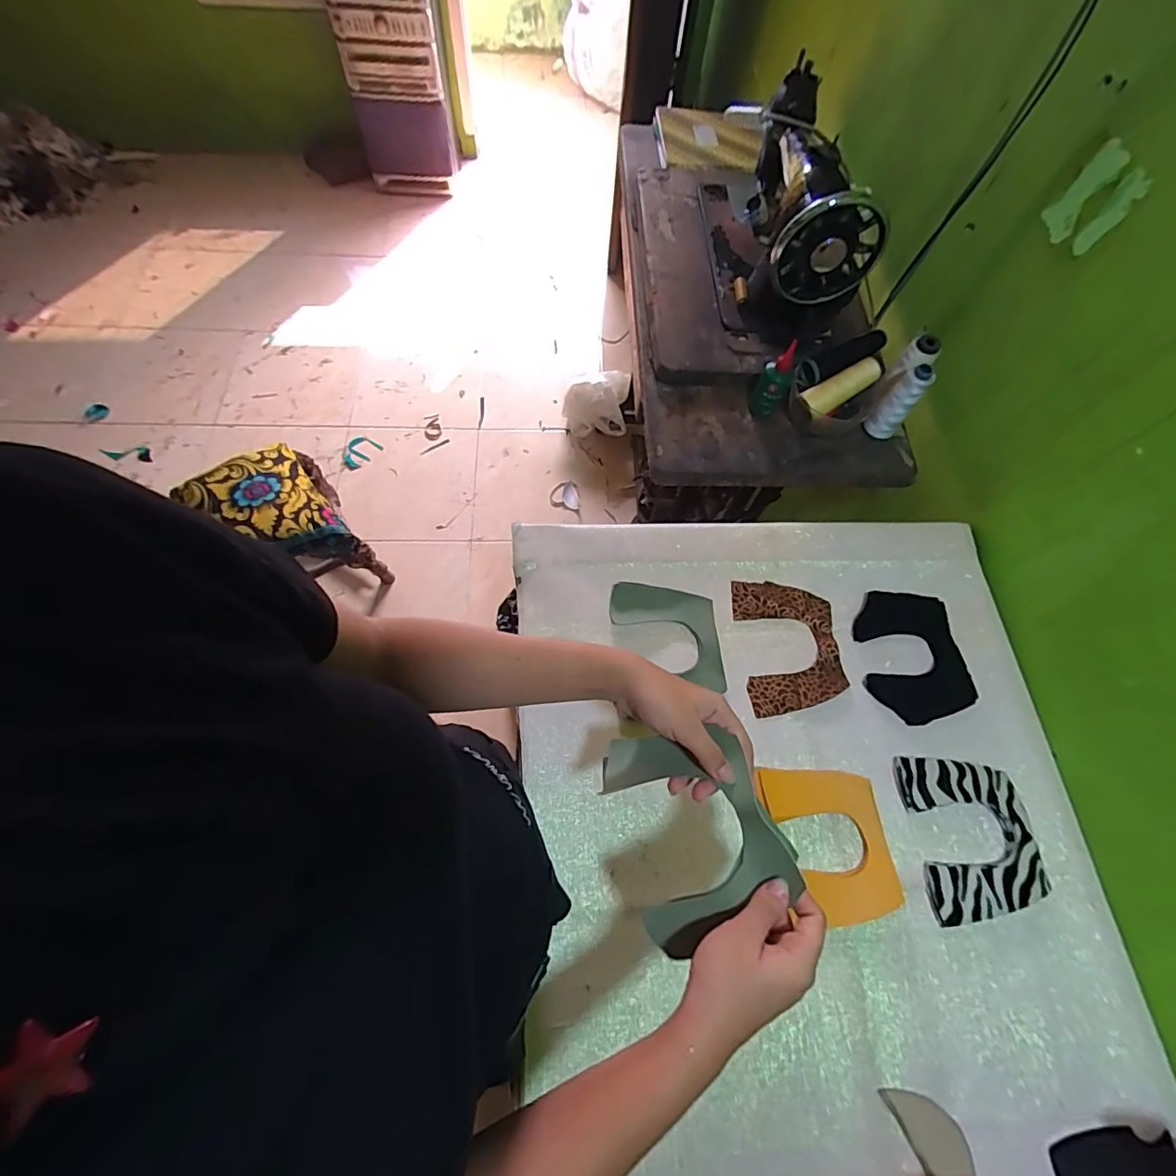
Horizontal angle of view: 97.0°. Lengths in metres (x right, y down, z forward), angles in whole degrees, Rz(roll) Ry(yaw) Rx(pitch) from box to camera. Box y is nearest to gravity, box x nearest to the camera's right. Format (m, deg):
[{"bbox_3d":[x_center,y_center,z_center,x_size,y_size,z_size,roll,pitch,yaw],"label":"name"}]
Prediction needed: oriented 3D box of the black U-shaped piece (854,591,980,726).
[{"bbox_3d":[0.391,0.081,0.628,0.123,0.004,0.155,-2,69,-3],"label":"black U-shaped piece"}]

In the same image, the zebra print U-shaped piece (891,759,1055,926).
[{"bbox_3d":[0.401,0.255,0.543,0.123,0.009,0.152,-4,66,-4],"label":"zebra print U-shaped piece"}]

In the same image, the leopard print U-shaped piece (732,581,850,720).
[{"bbox_3d":[0.242,0.068,0.626,0.118,0.008,0.160,-3,66,-4],"label":"leopard print U-shaped piece"}]

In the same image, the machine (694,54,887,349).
[{"bbox_3d":[0.296,-0.578,0.783,0.169,0.200,0.372,-1,66,-3],"label":"machine"}]

